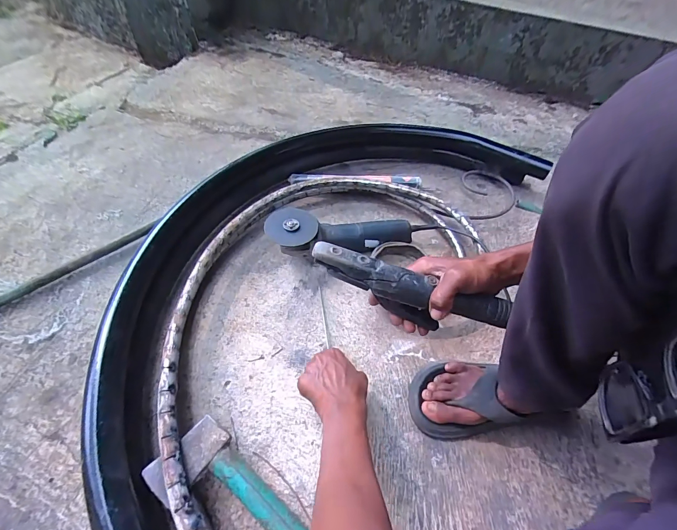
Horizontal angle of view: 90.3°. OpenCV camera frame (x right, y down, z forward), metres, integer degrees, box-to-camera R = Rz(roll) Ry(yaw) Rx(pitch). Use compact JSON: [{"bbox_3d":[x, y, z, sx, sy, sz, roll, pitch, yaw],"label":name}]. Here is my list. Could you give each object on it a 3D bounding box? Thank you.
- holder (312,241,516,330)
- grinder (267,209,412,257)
[{"bbox_3d":[0.081,0.033,0.412,0.235,0.066,0.028,20,53,-3],"label":"holder"},{"bbox_3d":[0.007,-0.061,0.662,0.285,0.095,0.081,-8,54,-10],"label":"grinder"}]

